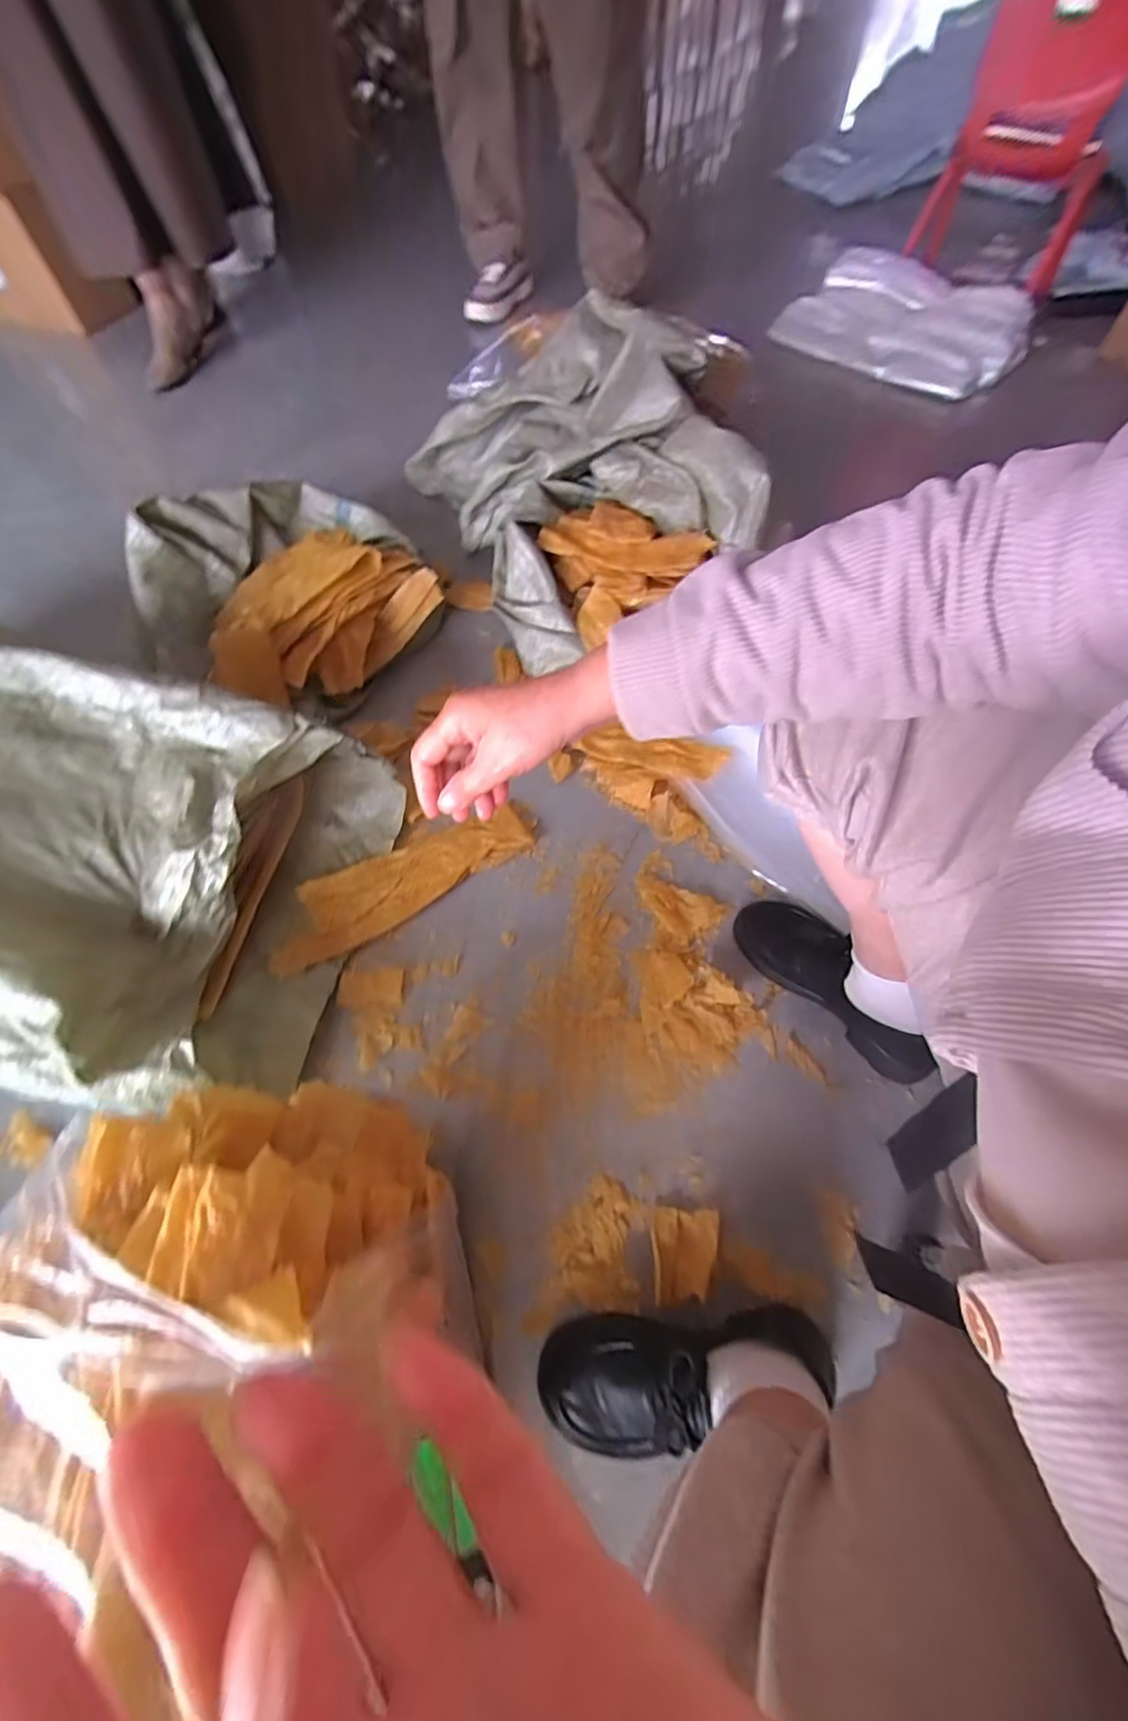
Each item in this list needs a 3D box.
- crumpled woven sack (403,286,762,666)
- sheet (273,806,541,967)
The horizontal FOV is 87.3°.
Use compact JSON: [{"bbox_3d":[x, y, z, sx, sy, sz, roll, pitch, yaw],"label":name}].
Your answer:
[{"bbox_3d":[0.013,-0.641,0.973,0.398,0.276,0.603,-19,63,-9],"label":"crumpled woven sack"},{"bbox_3d":[-0.209,0.019,0.764,0.347,0.021,0.097,-30,65,-14],"label":"sheet"}]

